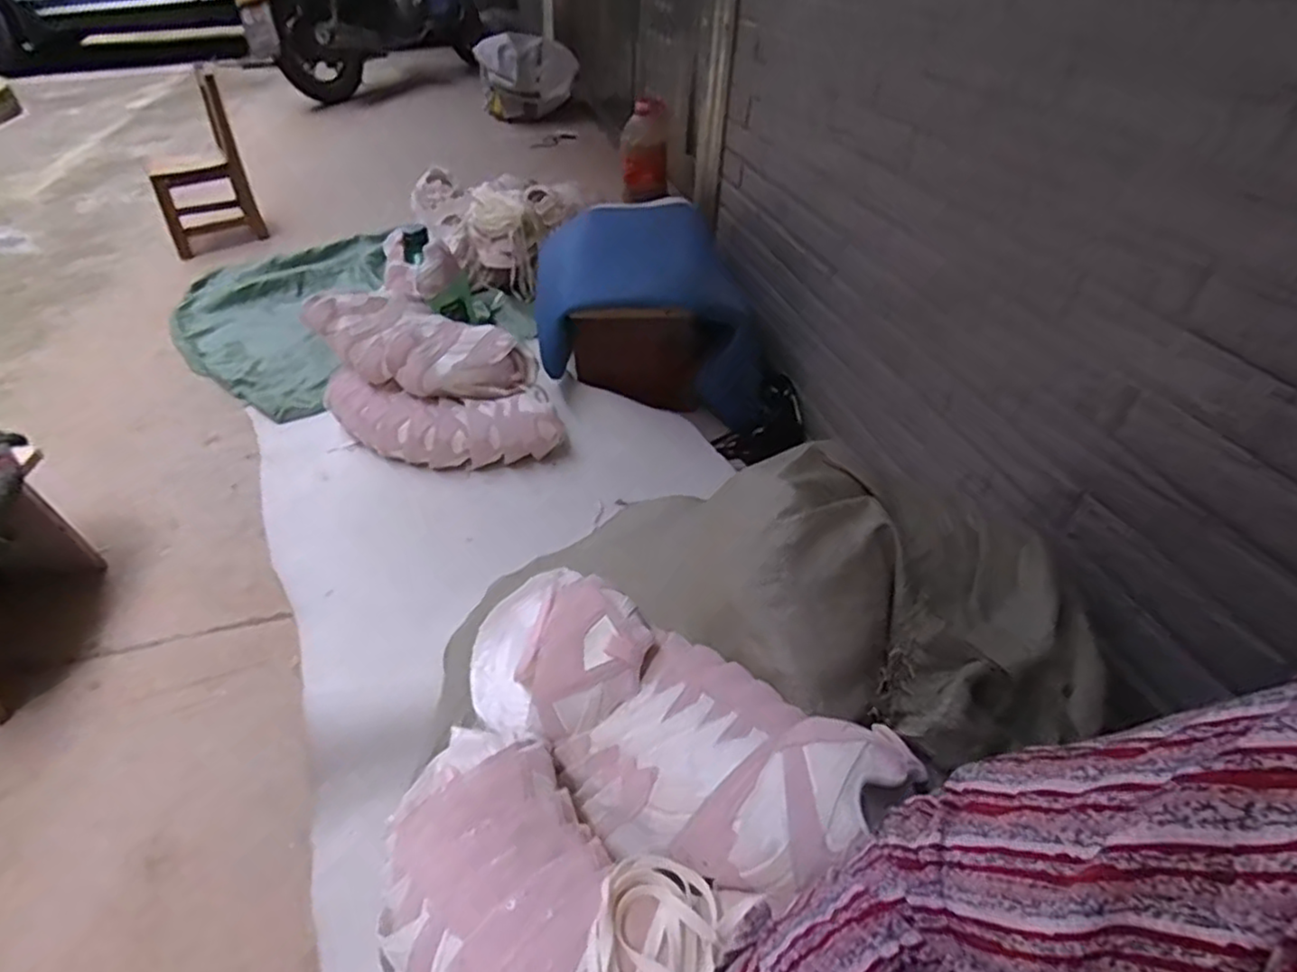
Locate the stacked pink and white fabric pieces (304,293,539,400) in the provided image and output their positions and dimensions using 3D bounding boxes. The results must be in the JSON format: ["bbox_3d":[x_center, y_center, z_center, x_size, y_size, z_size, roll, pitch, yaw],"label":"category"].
[{"bbox_3d":[-0.434,-0.270,1.325,0.429,0.124,0.136,16,41,1],"label":"stacked pink and white fabric pieces"}]

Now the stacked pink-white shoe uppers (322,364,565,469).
[{"bbox_3d":[-0.417,-0.124,1.364,0.500,0.127,0.152,6,40,10],"label":"stacked pink-white shoe uppers"}]

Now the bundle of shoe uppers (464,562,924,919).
[{"bbox_3d":[-0.015,0.185,0.570,0.395,0.155,0.144,28,44,28],"label":"bundle of shoe uppers"}]

